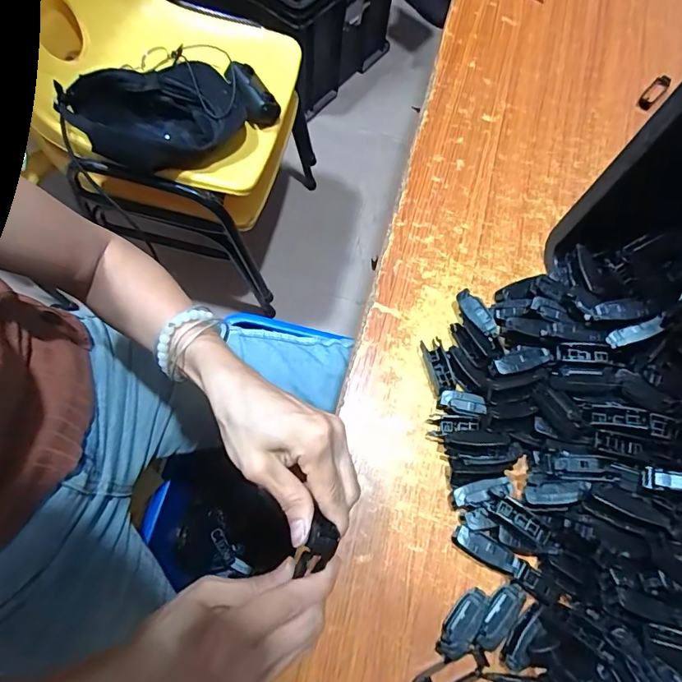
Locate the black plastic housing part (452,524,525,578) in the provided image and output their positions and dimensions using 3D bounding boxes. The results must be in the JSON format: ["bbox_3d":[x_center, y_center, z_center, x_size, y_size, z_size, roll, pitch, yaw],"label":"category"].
[{"bbox_3d":[0.109,0.157,0.343,0.052,0.018,0.017,29,71,7],"label":"black plastic housing part"}]

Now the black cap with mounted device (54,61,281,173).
[{"bbox_3d":[-0.232,-0.329,0.658,0.268,0.085,0.153,-32,74,-12],"label":"black cap with mounted device"}]

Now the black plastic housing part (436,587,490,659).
[{"bbox_3d":[0.087,0.201,0.328,0.020,0.015,0.049,33,72,8],"label":"black plastic housing part"}]

